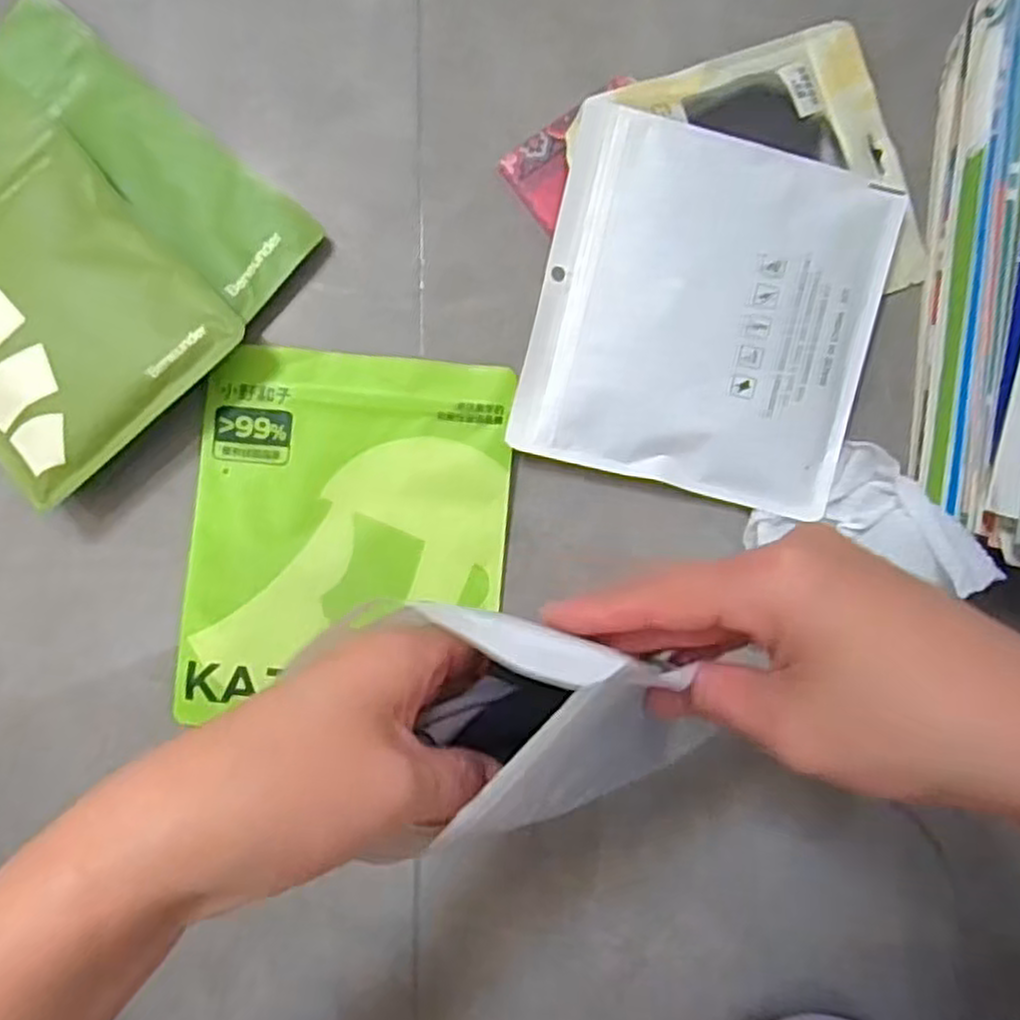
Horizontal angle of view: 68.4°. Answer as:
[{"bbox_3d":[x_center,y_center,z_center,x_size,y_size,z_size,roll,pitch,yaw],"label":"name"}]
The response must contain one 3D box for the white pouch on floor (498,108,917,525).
[{"bbox_3d":[0.109,-0.106,0.410,0.183,0.025,0.186,14,87,-2],"label":"white pouch on floor"}]

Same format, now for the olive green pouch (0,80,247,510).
[{"bbox_3d":[-0.263,-0.122,0.403,0.141,0.033,0.215,-44,88,-1],"label":"olive green pouch"}]

